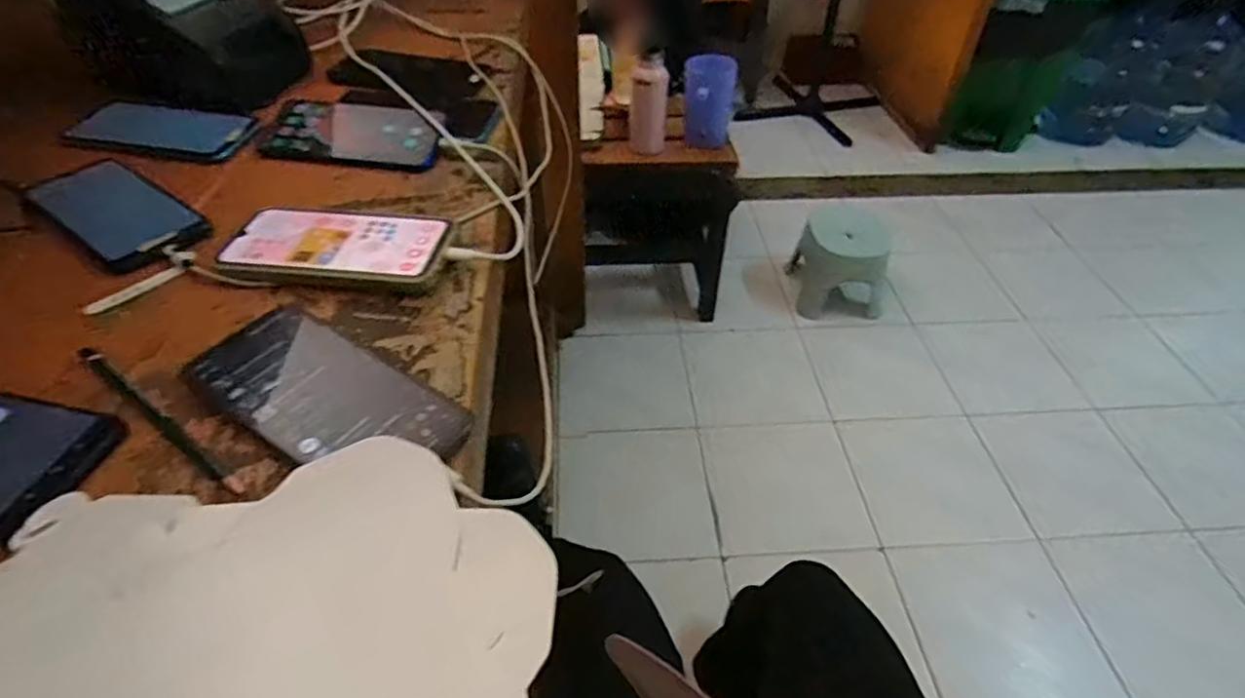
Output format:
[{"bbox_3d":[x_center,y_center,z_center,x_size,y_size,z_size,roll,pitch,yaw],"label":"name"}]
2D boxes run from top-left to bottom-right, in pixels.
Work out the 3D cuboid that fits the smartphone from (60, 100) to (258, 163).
[{"bbox_3d":[-0.427,-0.201,0.587,0.163,0.012,0.076,6,45,1],"label":"smartphone"}]

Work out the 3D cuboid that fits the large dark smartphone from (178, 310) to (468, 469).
[{"bbox_3d":[-0.173,0.026,0.371,0.166,0.013,0.079,28,50,21],"label":"large dark smartphone"}]

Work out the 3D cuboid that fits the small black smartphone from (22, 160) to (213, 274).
[{"bbox_3d":[-0.399,-0.112,0.496,0.168,0.005,0.073,30,51,22],"label":"small black smartphone"}]

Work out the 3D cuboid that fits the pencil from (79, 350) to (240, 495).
[{"bbox_3d":[-0.266,0.039,0.362,0.164,0.009,0.008,30,50,22],"label":"pencil"}]

